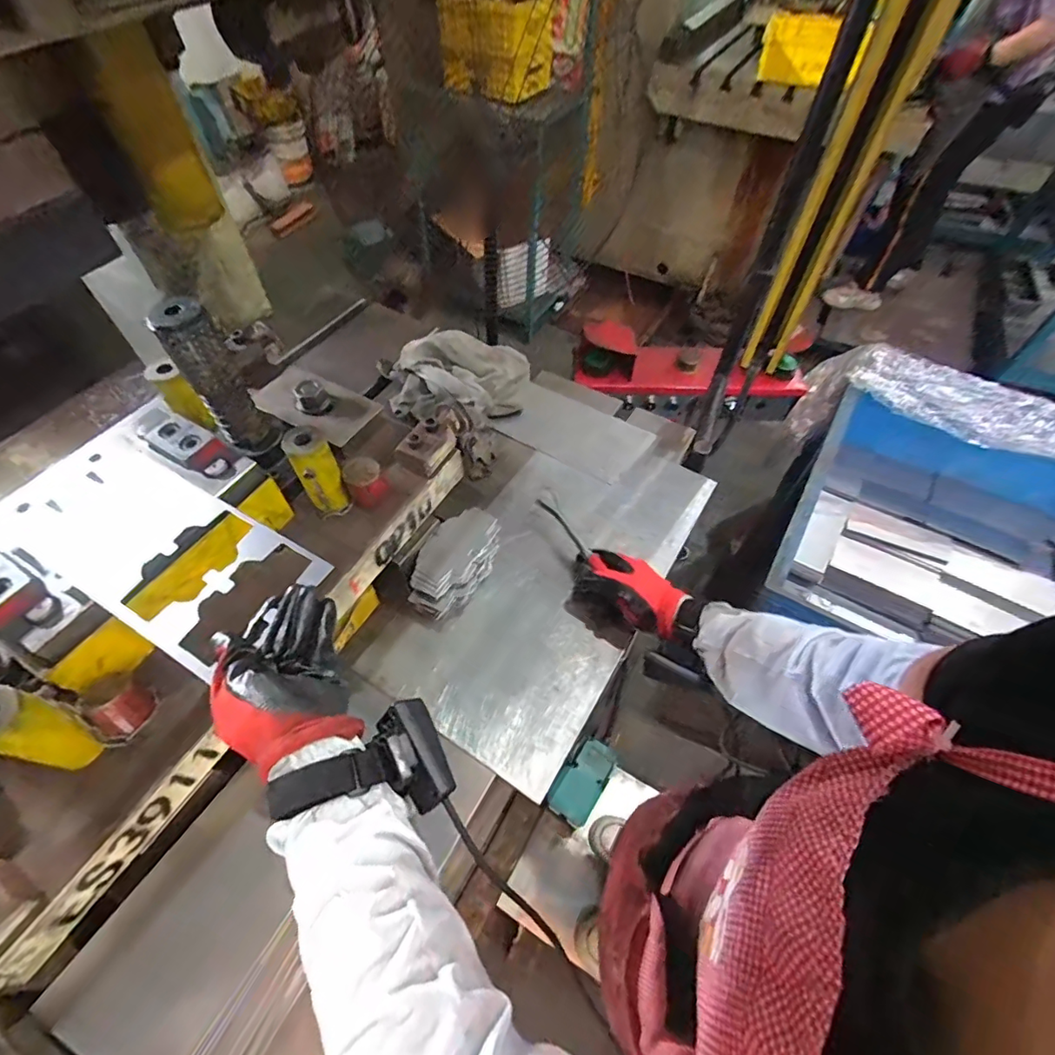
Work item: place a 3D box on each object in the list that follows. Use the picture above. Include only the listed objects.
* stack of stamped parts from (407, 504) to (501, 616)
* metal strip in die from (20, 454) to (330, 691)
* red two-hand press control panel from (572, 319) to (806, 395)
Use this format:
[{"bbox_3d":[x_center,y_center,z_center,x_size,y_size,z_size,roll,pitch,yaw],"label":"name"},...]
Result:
[{"bbox_3d":[-0.087,0.047,0.634,0.069,0.067,0.130,24,58,16],"label":"stack of stamped parts"},{"bbox_3d":[-0.303,0.021,0.437,0.242,0.011,0.120,26,60,17],"label":"metal strip in die"},{"bbox_3d":[0.400,-0.395,1.237,0.553,0.149,0.113,9,55,6],"label":"red two-hand press control panel"}]

